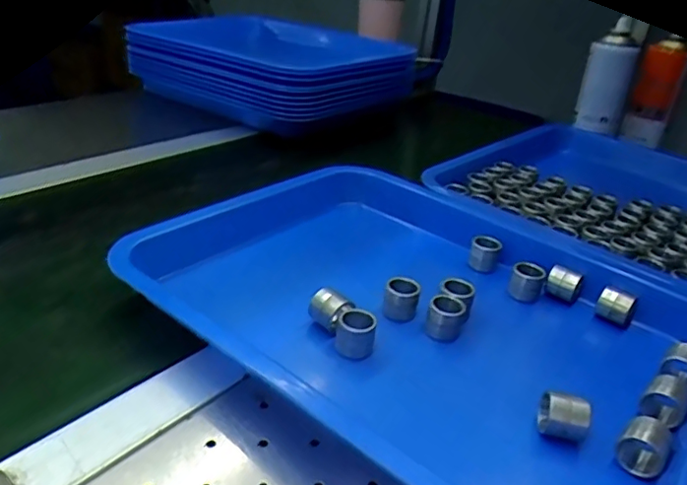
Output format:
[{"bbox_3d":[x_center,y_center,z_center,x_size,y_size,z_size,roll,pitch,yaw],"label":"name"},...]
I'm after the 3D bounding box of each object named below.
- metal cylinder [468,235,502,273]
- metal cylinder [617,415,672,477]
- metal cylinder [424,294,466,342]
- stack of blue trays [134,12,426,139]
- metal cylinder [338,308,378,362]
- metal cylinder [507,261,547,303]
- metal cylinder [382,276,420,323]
[{"bbox_3d":[0.123,0.008,0.507,0.025,0.022,0.029,14,29,13],"label":"metal cylinder"},{"bbox_3d":[0.167,0.112,0.322,0.024,0.029,0.020,24,33,30],"label":"metal cylinder"},{"bbox_3d":[0.072,0.054,0.414,0.025,0.025,0.027,11,28,9],"label":"metal cylinder"},{"bbox_3d":[-0.113,-0.272,0.930,0.369,0.113,0.307,24,33,30],"label":"stack of blue trays"},{"bbox_3d":[0.009,0.059,0.388,0.024,0.022,0.028,7,28,0],"label":"metal cylinder"},{"bbox_3d":[0.148,0.031,0.470,0.026,0.025,0.025,20,31,24],"label":"metal cylinder"},{"bbox_3d":[0.043,0.043,0.433,0.025,0.028,0.024,9,28,5],"label":"metal cylinder"}]

